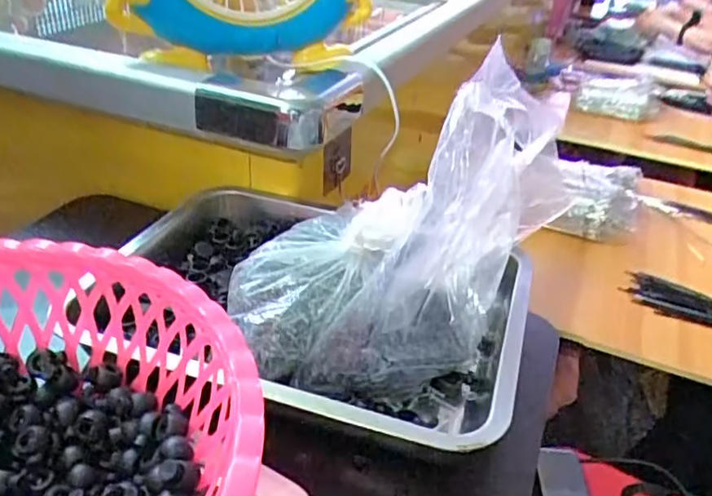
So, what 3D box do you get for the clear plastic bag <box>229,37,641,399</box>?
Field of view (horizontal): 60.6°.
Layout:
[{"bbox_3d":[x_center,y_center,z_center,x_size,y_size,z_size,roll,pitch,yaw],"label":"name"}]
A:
[{"bbox_3d":[0.052,-0.013,0.465,0.317,0.179,0.150,-41,49,-18],"label":"clear plastic bag"}]

